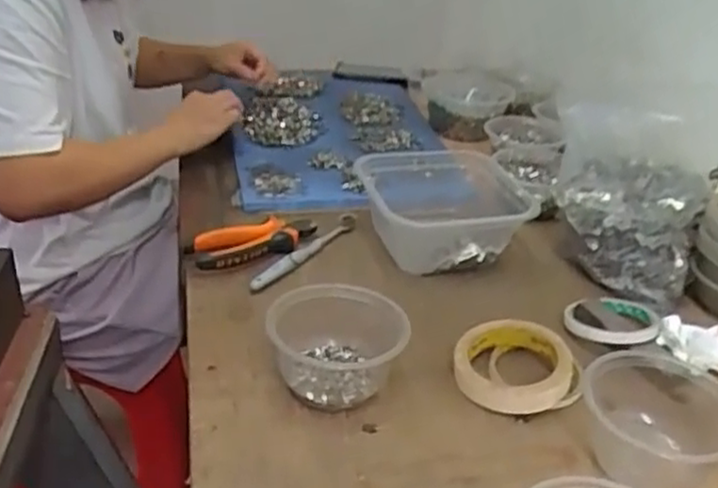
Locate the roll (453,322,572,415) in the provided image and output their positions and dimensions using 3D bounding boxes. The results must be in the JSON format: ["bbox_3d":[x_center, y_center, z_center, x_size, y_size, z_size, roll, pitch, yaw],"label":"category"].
[{"bbox_3d":[0.134,0.102,0.626,0.093,0.030,0.093,2,30,-1],"label":"roll"}]

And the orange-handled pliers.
[{"bbox_3d":[-0.109,0.000,0.779,0.143,0.031,0.055,-12,33,-23],"label":"orange-handled pliers"}]

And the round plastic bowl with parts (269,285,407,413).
[{"bbox_3d":[-0.018,0.084,0.604,0.109,0.063,0.091,4,30,3],"label":"round plastic bowl with parts"}]

